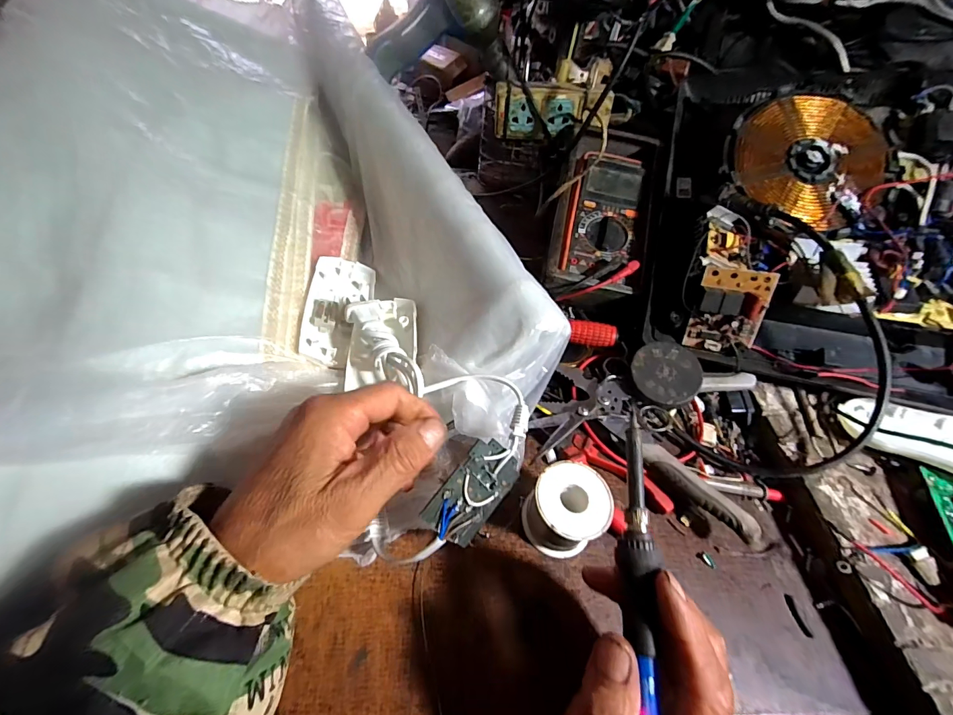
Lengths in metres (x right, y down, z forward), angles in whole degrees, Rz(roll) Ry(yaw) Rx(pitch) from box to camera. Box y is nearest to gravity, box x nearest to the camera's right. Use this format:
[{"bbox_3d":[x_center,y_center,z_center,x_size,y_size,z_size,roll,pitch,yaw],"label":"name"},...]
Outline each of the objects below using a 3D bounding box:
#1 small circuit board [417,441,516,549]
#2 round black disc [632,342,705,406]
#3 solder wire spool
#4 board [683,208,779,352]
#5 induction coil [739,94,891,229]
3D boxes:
[{"bbox_3d":[0.000,0.083,0.254,0.062,0.040,0.005,-49,26,-14],"label":"small circuit board"},{"bbox_3d":[0.161,0.013,0.350,0.054,0.006,0.054,-3,67,6],"label":"round black disc"},{"bbox_3d":[0.063,0.109,0.292,0.051,0.050,0.050,2,52,-3],"label":"solder wire spool"},{"bbox_3d":[0.231,-0.072,0.375,0.062,0.047,0.133,1,90,-4],"label":"board"},{"bbox_3d":[0.332,-0.196,0.411,0.139,0.010,0.139,-1,81,3],"label":"induction coil"}]

